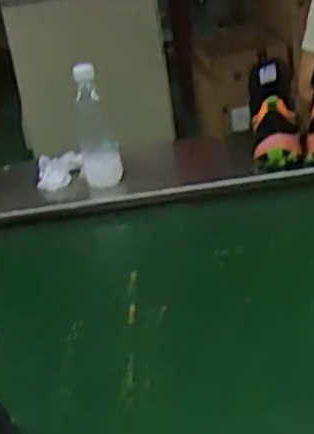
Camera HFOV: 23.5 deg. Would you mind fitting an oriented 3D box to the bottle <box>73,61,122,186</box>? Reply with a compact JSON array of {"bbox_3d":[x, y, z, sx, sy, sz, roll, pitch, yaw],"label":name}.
[{"bbox_3d":[-0.097,-0.134,1.216,0.061,0.225,0.054,-9,24,-2],"label":"bottle"}]

